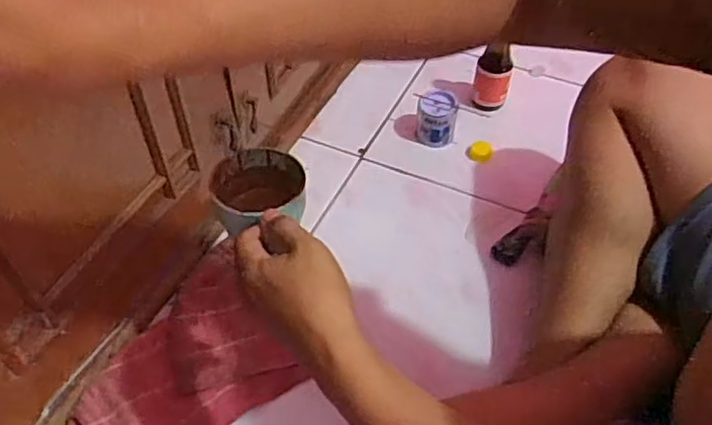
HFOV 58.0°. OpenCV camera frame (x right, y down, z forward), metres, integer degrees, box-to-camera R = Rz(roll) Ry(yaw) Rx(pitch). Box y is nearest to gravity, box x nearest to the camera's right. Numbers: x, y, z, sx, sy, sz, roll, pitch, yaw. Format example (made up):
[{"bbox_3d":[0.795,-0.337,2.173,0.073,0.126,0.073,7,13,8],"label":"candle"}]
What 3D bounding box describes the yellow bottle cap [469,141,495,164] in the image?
[{"bbox_3d":[0.181,-0.087,0.929,0.032,0.017,0.029,18,52,15],"label":"yellow bottle cap"}]

